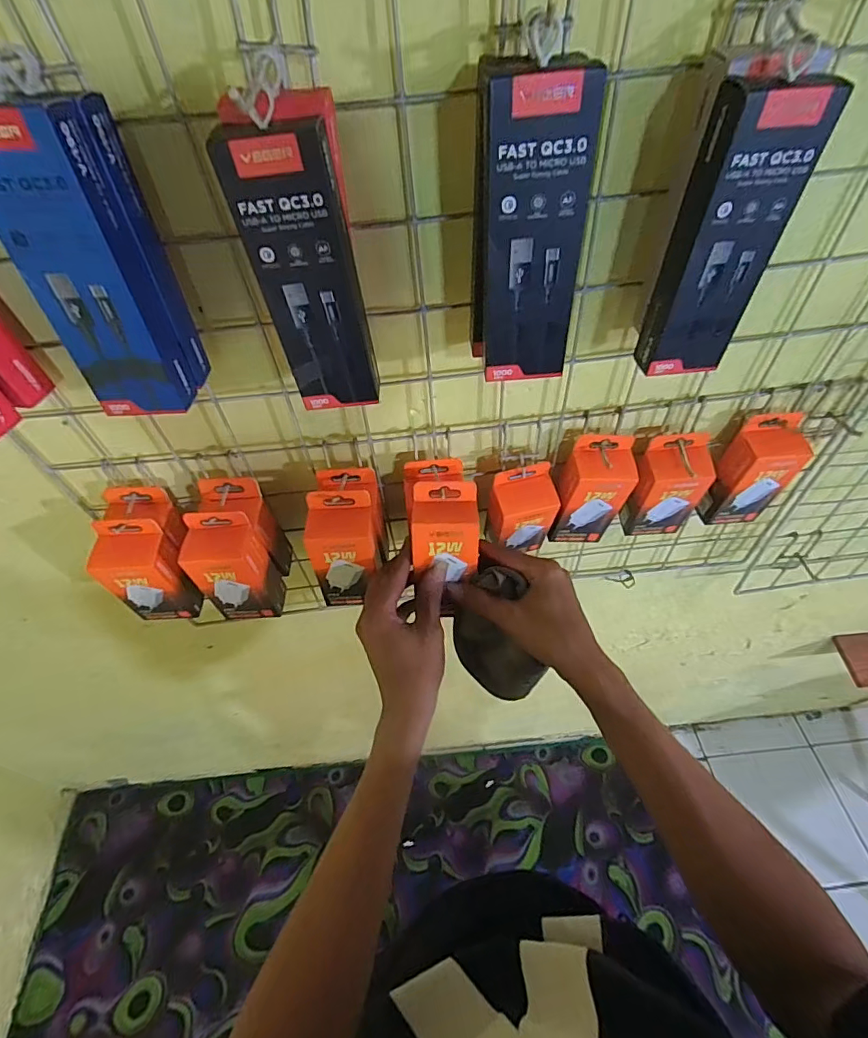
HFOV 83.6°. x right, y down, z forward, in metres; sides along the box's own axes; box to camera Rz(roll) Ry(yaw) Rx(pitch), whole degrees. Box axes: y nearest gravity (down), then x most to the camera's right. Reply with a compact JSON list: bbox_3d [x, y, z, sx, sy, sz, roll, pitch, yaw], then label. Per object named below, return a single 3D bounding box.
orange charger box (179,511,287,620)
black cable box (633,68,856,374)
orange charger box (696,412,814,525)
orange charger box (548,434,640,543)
[{"bbox_3d":[-0.186,0.046,0.454,0.065,0.109,0.050,-1,51,-1],"label":"orange charger box"},{"bbox_3d":[0.167,-0.158,0.284,0.052,0.147,0.029,-8,52,-6],"label":"black cable box"},{"bbox_3d":[0.320,-0.047,0.492,0.064,0.119,0.046,-3,52,-2],"label":"orange charger box"},{"bbox_3d":[0.155,-0.027,0.485,0.065,0.112,0.051,1,52,2],"label":"orange charger box"}]

